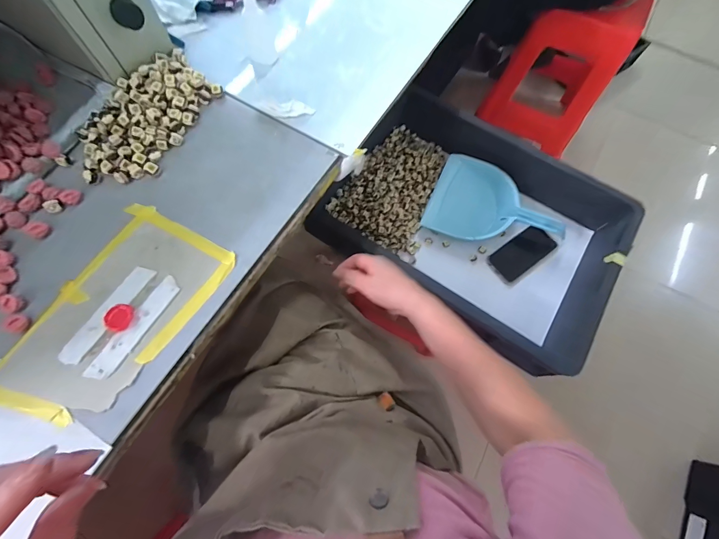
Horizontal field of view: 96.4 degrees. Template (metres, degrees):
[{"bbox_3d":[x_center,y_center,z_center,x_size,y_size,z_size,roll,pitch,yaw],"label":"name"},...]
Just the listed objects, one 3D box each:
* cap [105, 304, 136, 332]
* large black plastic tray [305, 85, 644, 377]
[{"bbox_3d":[-0.253,0.051,0.339,0.028,0.006,0.028,1,71,-2],"label":"cap"},{"bbox_3d":[0.241,-0.108,0.690,0.576,0.113,0.423,33,71,10],"label":"large black plastic tray"}]

